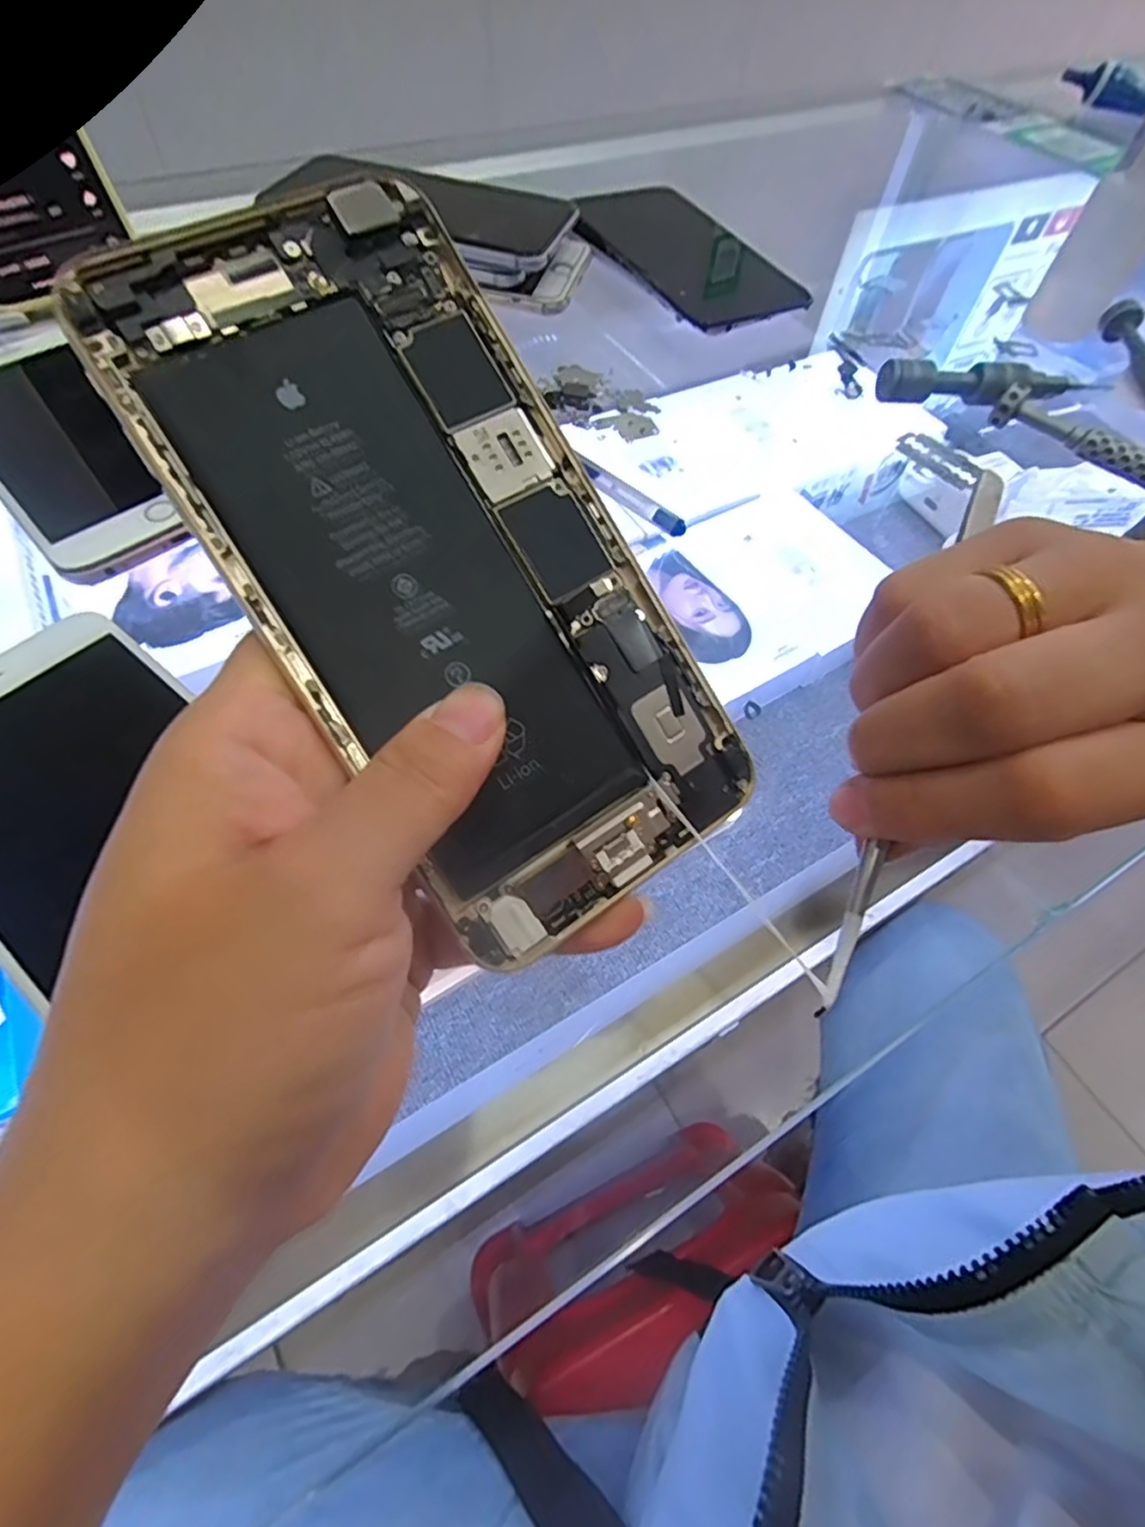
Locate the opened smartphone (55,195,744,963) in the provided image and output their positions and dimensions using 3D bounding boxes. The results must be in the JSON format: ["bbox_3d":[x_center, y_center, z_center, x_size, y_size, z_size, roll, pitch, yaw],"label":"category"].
[{"bbox_3d":[-0.026,-0.041,0.135,0.076,0.005,0.156,-33,95,-17],"label":"opened smartphone"}]

